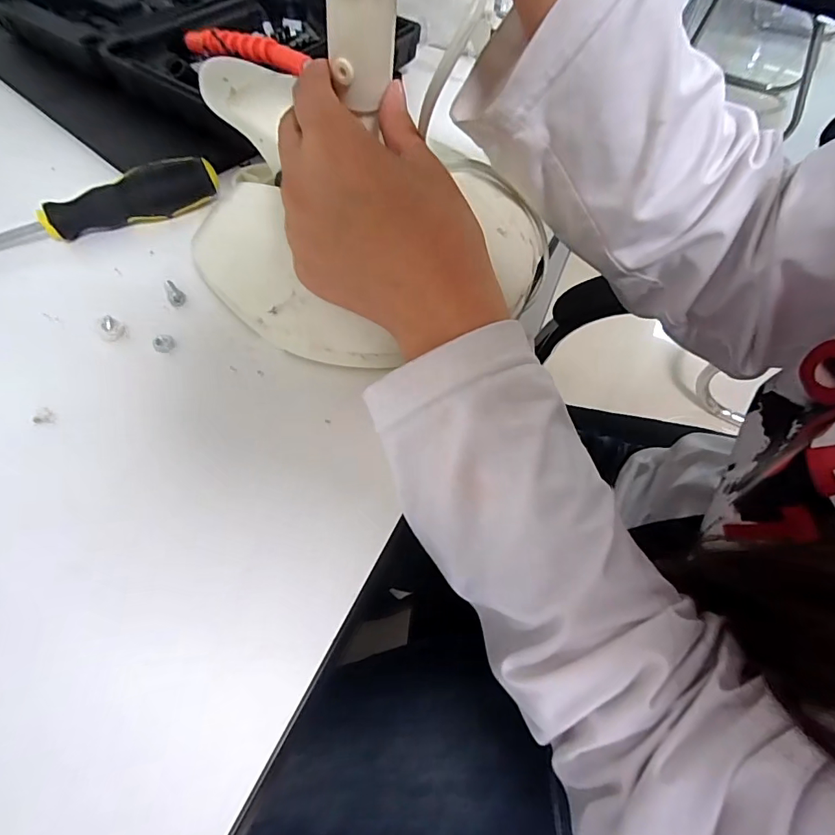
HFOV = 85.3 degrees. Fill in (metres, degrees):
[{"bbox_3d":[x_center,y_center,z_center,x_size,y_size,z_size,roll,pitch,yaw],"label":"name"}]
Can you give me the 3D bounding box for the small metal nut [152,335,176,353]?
[{"bbox_3d":[-0.140,-0.041,0.251,0.010,0.007,0.008,-16,61,-12],"label":"small metal nut"}]

